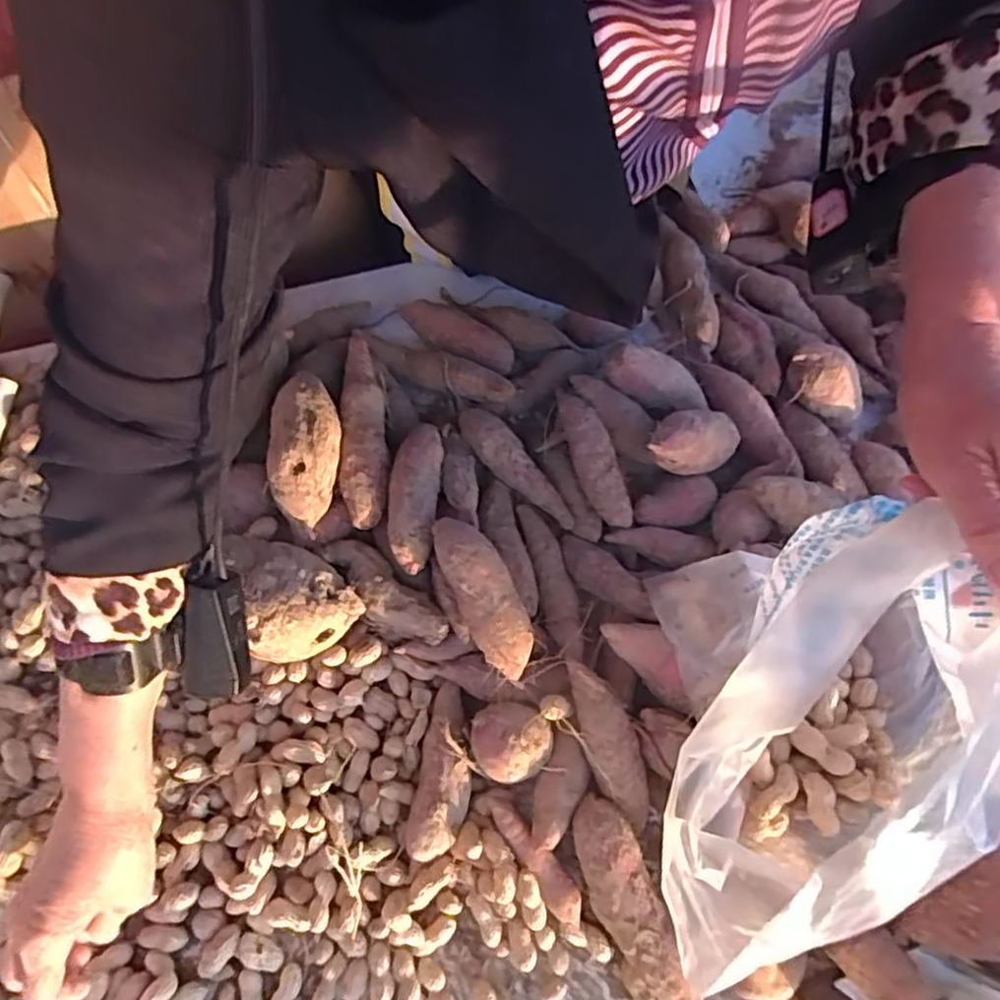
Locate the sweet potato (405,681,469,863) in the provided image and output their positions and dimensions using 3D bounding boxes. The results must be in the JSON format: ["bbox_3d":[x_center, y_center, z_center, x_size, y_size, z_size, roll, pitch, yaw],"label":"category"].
[{"bbox_3d":[-0.040,0.198,0.494,0.039,0.028,0.117,10,73,2],"label":"sweet potato"}]

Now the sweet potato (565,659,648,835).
[{"bbox_3d":[0.081,0.179,0.497,0.038,0.032,0.127,-22,91,-8],"label":"sweet potato"}]

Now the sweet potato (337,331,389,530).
[{"bbox_3d":[-0.109,-0.056,0.545,0.035,0.036,0.153,-2,73,-2],"label":"sweet potato"}]

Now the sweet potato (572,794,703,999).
[{"bbox_3d":[0.093,0.287,0.472,0.049,0.046,0.158,-21,74,-8],"label":"sweet potato"}]

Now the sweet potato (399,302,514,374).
[{"bbox_3d":[-0.037,-0.147,0.603,0.111,0.036,0.041,36,75,9],"label":"sweet potato"}]

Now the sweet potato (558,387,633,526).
[{"bbox_3d":[0.074,-0.035,0.548,0.033,0.033,0.120,-16,74,-6],"label":"sweet potato"}]

